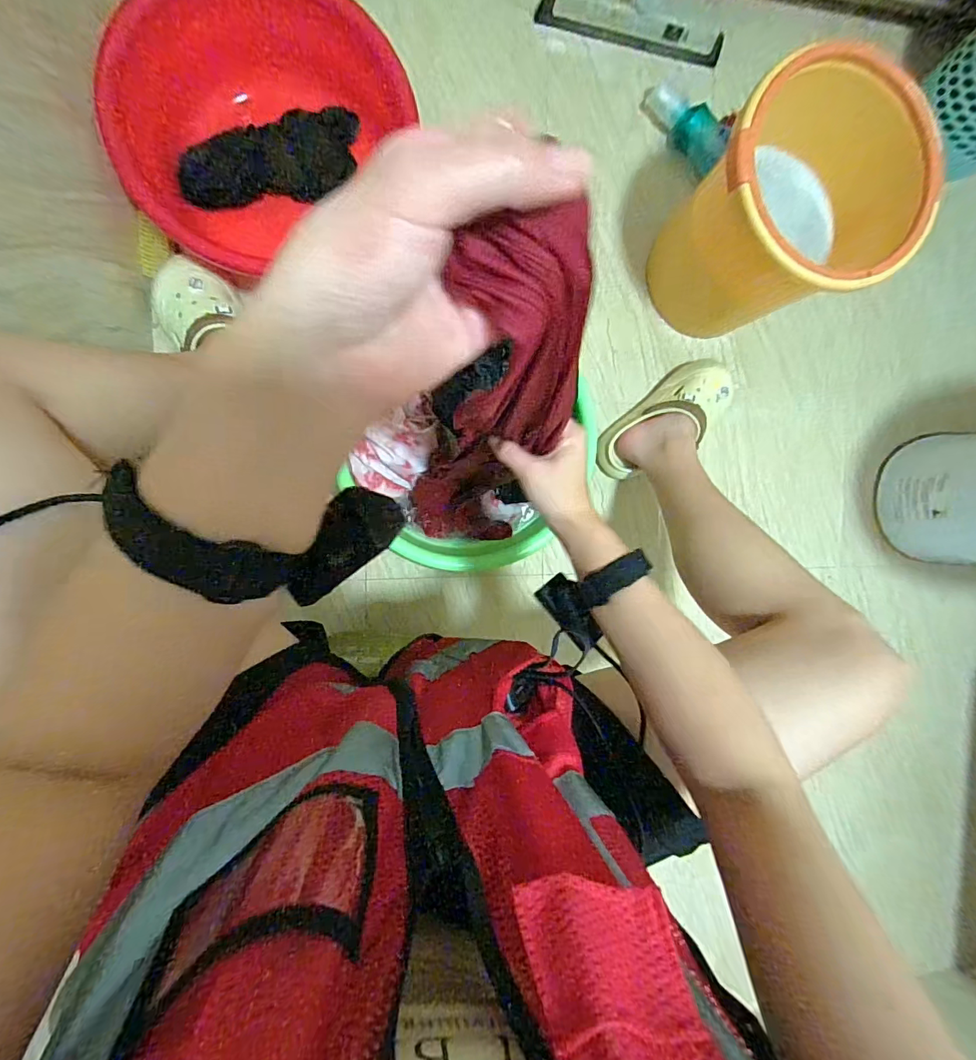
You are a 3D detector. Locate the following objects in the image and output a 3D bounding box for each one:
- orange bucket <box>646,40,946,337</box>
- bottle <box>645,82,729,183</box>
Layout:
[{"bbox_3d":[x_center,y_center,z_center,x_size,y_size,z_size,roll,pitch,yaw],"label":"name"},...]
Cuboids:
[{"bbox_3d":[0.405,-0.445,0.667,0.266,0.276,0.261,-1,94,-10],"label":"orange bucket"},{"bbox_3d":[0.319,-0.654,0.747,0.055,0.047,0.158,-39,86,-3],"label":"bottle"}]

